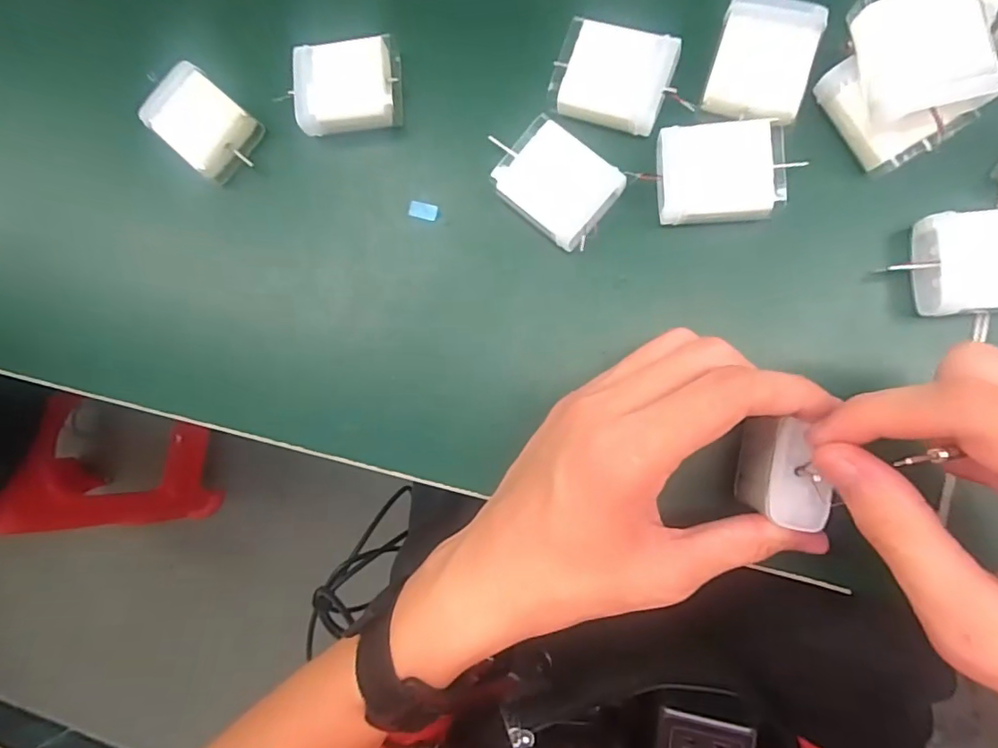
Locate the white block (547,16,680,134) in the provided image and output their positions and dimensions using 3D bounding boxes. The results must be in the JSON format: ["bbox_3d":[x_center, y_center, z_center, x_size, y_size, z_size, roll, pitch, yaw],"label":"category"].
[{"bbox_3d":[0.053,-0.137,0.250,0.051,0.015,0.041,20,92,9],"label":"white block"}]

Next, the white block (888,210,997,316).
[{"bbox_3d":[0.201,-0.046,0.221,0.059,0.020,0.040,-2,88,9],"label":"white block"}]

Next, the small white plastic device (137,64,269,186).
[{"bbox_3d":[-0.156,-0.132,0.283,0.052,0.027,0.040,42,95,8],"label":"small white plastic device"}]

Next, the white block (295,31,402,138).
[{"bbox_3d":[-0.076,-0.146,0.272,0.048,0.023,0.045,-4,88,9],"label":"white block"}]

